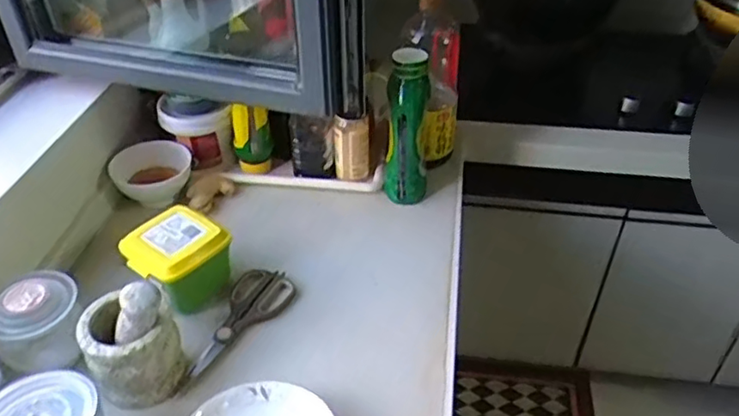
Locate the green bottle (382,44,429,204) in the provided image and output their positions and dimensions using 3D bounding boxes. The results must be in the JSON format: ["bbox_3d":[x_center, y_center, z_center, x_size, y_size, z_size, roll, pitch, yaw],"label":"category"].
[{"bbox_3d":[0.060,-0.121,1.021,0.067,0.269,0.058,5,39,6],"label":"green bottle"}]

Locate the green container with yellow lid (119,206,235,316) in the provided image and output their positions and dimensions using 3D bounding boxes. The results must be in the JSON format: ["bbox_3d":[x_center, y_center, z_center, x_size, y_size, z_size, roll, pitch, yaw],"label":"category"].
[{"bbox_3d":[-0.261,0.075,0.868,0.107,0.103,0.111,25,45,27],"label":"green container with yellow lid"}]

